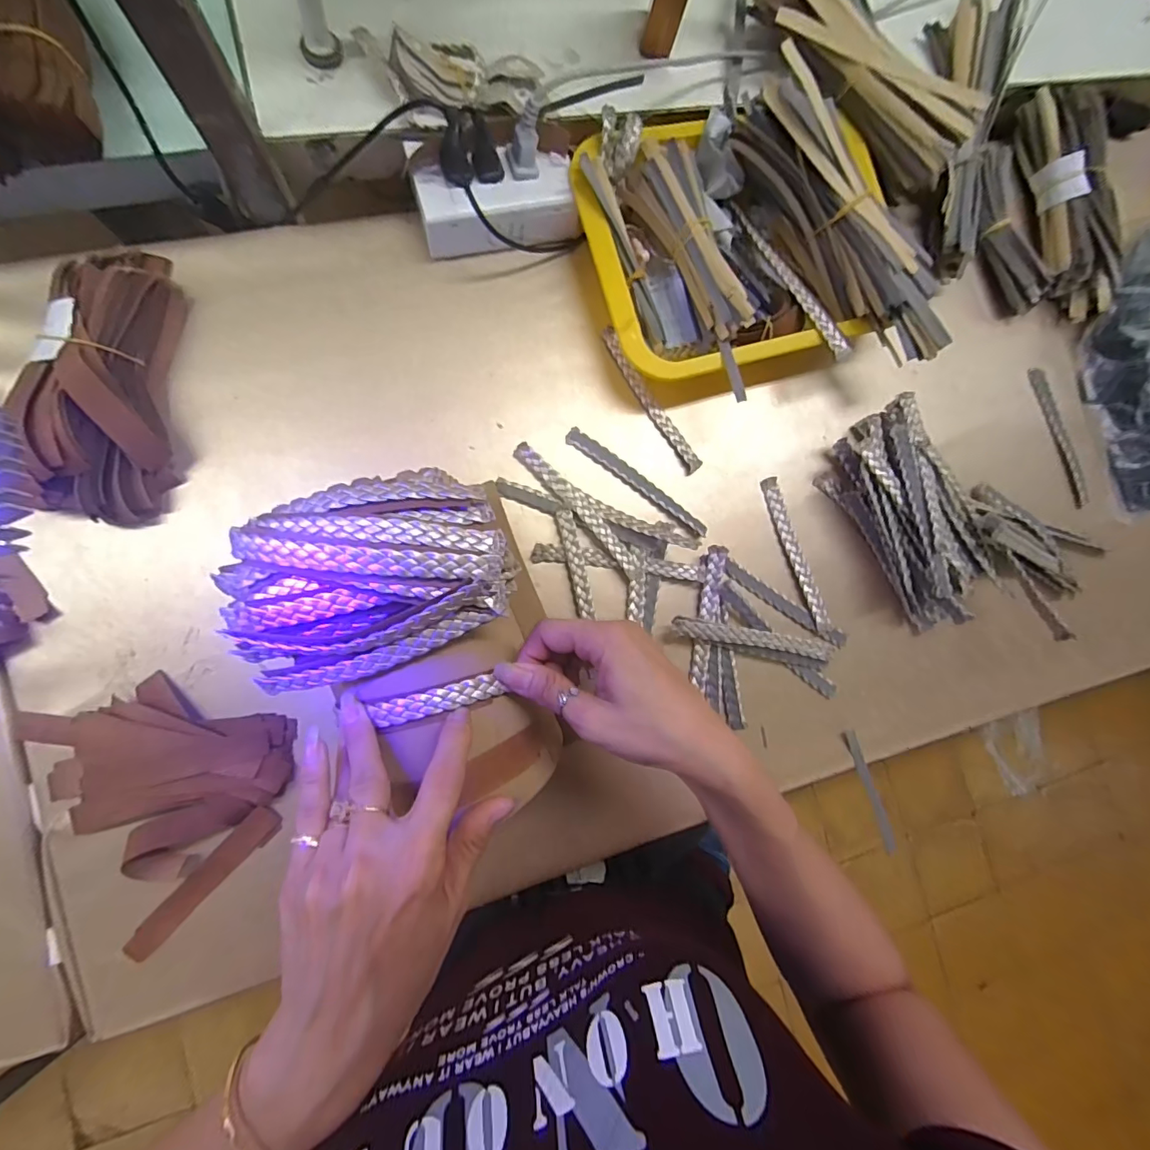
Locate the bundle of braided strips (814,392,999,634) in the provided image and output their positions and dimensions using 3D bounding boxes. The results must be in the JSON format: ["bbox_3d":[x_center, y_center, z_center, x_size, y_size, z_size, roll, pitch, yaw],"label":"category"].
[{"bbox_3d":[0.283,-0.049,0.412,0.081,0.049,0.176,-30,91,-9],"label":"bundle of braided strips"}]

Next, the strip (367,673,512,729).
[{"bbox_3d":[-0.074,0.067,0.267,0.069,0.016,0.014,-11,88,-19],"label":"strip"}]

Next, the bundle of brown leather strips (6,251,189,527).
[{"bbox_3d":[-0.326,-0.132,0.329,0.092,0.047,0.191,-1,87,-8],"label":"bundle of brown leather strips"}]

